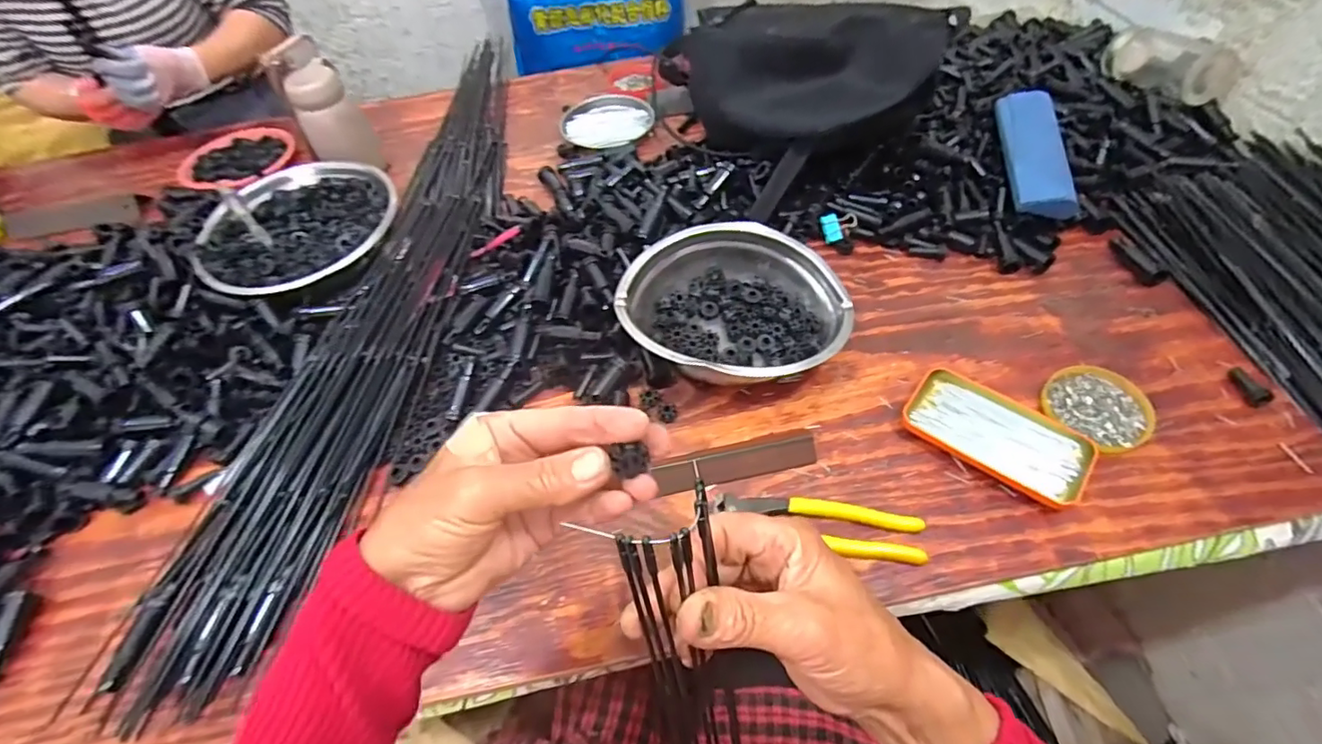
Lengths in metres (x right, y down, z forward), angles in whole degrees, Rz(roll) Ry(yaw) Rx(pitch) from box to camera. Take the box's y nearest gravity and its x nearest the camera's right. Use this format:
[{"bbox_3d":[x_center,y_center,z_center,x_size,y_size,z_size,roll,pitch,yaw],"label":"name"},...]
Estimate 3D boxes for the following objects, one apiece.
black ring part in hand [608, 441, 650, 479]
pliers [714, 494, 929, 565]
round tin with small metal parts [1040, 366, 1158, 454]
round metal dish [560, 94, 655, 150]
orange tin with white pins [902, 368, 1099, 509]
[{"bbox_3d":[-0.014,0.040,0.267,0.015,0.015,0.008,-11,32,-6],"label":"black ring part in hand"},{"bbox_3d":[0.126,0.125,0.460,0.164,0.014,0.038,6,55,10],"label":"pliers"},{"bbox_3d":[0.385,0.032,0.502,0.083,0.012,0.080,-2,54,3],"label":"round tin with small metal parts"},{"bbox_3d":[-0.084,-0.361,0.829,0.134,0.033,0.131,-2,54,3],"label":"round metal dish"},{"bbox_3d":[0.290,0.053,0.492,0.143,0.019,0.078,31,62,24],"label":"orange tin with white pins"}]

